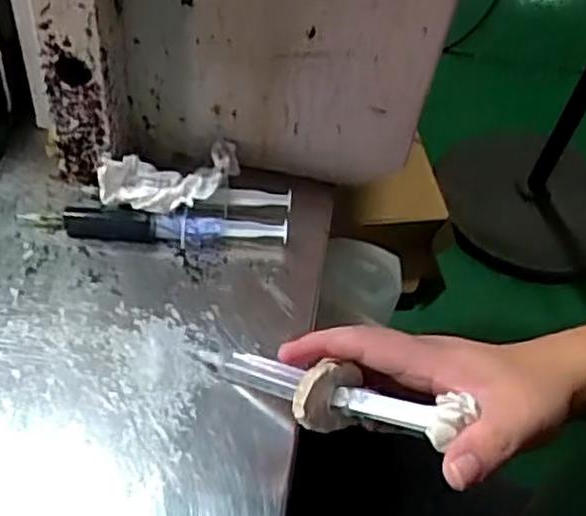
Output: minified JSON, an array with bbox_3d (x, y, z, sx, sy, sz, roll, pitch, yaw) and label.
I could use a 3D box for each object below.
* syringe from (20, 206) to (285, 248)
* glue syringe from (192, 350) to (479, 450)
[{"bbox_3d":[-0.091,-0.022,0.486,0.173,0.018,0.021,6,53,-4],"label":"syringe"},{"bbox_3d":[0.007,0.071,0.376,0.170,0.039,0.032,7,46,40],"label":"glue syringe"}]

